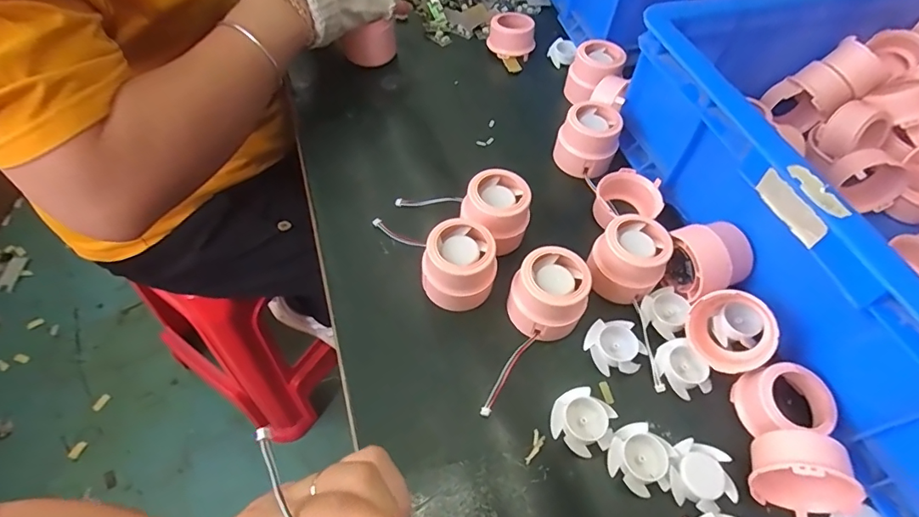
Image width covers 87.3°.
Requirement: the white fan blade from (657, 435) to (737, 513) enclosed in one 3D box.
[{"bbox_3d":[0.148,0.134,0.297,0.039,0.011,0.040,31,60,17],"label":"white fan blade"}]

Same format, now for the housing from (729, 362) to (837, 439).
[{"bbox_3d":[0.209,0.093,0.314,0.049,0.031,0.041,4,56,0],"label":"housing"}]

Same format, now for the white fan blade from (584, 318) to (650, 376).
[{"bbox_3d":[0.110,0.063,0.343,0.035,0.010,0.038,-14,58,-11],"label":"white fan blade"}]

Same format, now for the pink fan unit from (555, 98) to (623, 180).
[{"bbox_3d":[0.118,-0.110,0.443,0.051,0.048,0.052,20,58,10],"label":"pink fan unit"}]

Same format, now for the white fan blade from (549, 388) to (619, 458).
[{"bbox_3d":[0.080,0.105,0.312,0.038,0.010,0.036,32,61,18],"label":"white fan blade"}]

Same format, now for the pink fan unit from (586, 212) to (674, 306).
[{"bbox_3d":[0.129,0.000,0.362,0.052,0.040,0.062,33,61,18],"label":"pink fan unit"}]

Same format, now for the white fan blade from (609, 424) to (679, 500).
[{"bbox_3d":[0.113,0.125,0.302,0.038,0.013,0.037,1,56,-2],"label":"white fan blade"}]

